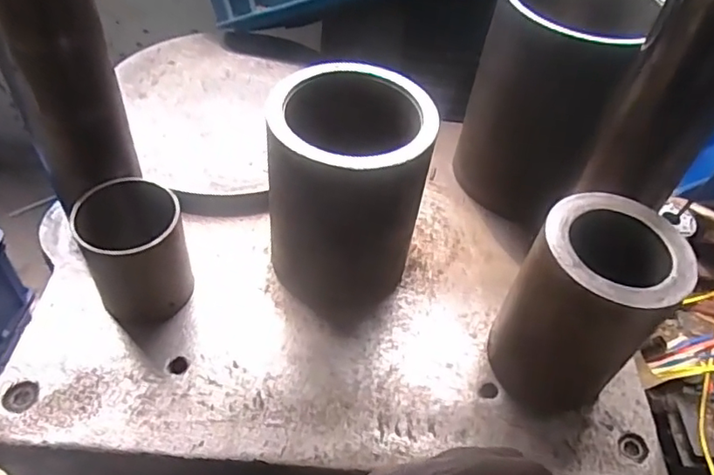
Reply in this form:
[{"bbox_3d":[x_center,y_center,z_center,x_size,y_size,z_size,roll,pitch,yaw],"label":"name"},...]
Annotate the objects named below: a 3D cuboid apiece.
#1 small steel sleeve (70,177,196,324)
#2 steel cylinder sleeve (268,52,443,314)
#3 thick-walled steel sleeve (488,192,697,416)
[{"bbox_3d":[-0.161,0.008,0.414,0.066,0.093,0.071,3,49,-4],"label":"small steel sleeve"},{"bbox_3d":[-0.008,-0.029,0.423,0.104,0.153,0.121,17,49,8],"label":"steel cylinder sleeve"},{"bbox_3d":[0.150,0.052,0.383,0.086,0.135,0.084,3,49,-4],"label":"thick-walled steel sleeve"}]

